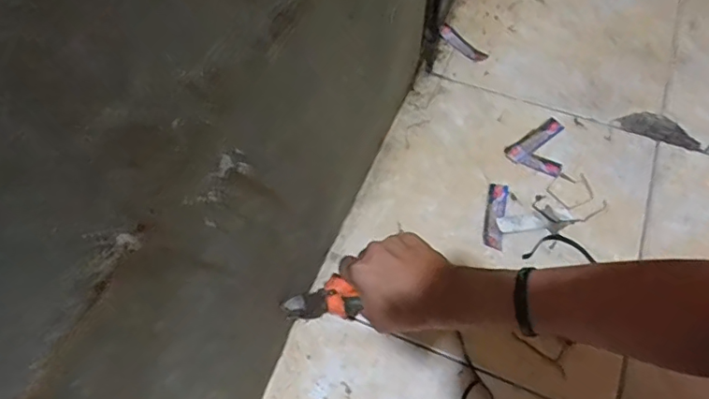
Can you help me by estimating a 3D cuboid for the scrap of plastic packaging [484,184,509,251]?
[{"bbox_3d":[0.178,0.019,0.664,0.023,0.006,0.092,11,58,9],"label":"scrap of plastic packaging"}]

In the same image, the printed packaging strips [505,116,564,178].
[{"bbox_3d":[0.252,-0.081,0.724,0.074,0.009,0.093,18,59,14],"label":"printed packaging strips"}]

